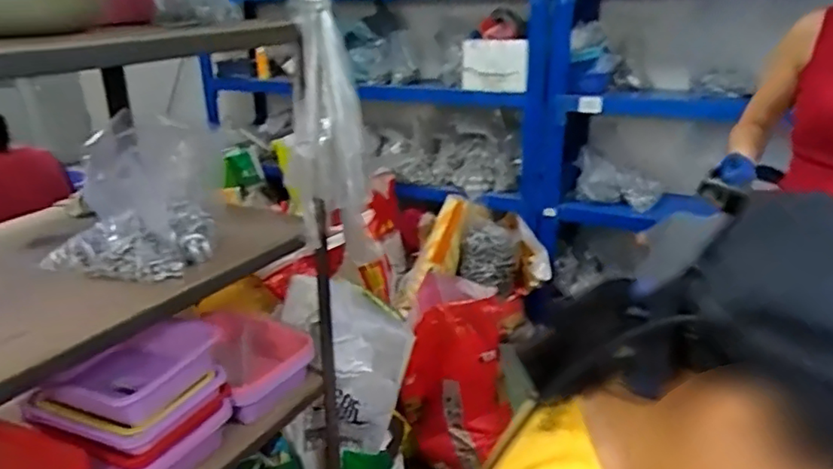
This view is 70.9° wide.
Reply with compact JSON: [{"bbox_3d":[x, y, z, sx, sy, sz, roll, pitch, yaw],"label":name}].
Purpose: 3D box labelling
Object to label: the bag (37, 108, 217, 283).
[{"bbox_3d":[-0.479,-0.061,0.967,0.266,0.230,0.207,-15,26,-32],"label":"bag"}]

